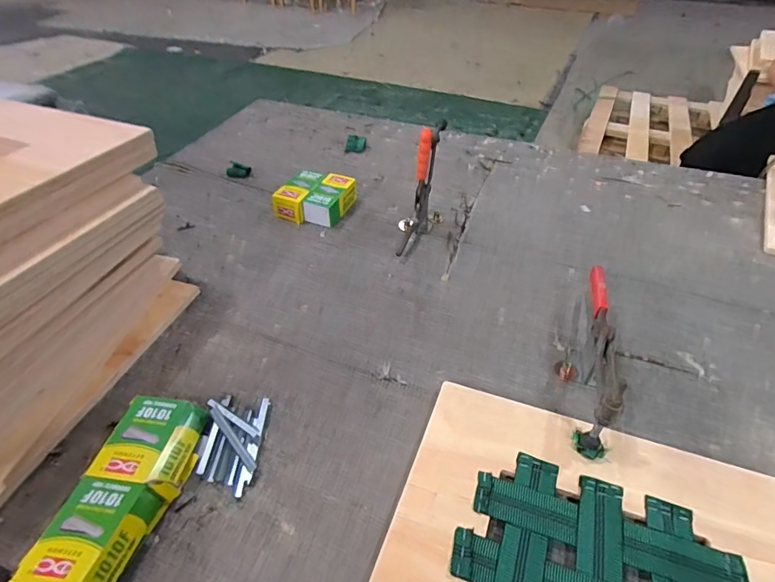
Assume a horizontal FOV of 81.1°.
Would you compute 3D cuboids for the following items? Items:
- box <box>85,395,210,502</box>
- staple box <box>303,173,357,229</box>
[{"bbox_3d":[-0.290,0.187,0.562,0.103,0.032,0.119,4,44,2],"label":"box"},{"bbox_3d":[-0.116,-0.192,0.949,0.071,0.056,0.135,18,46,17],"label":"staple box"}]

